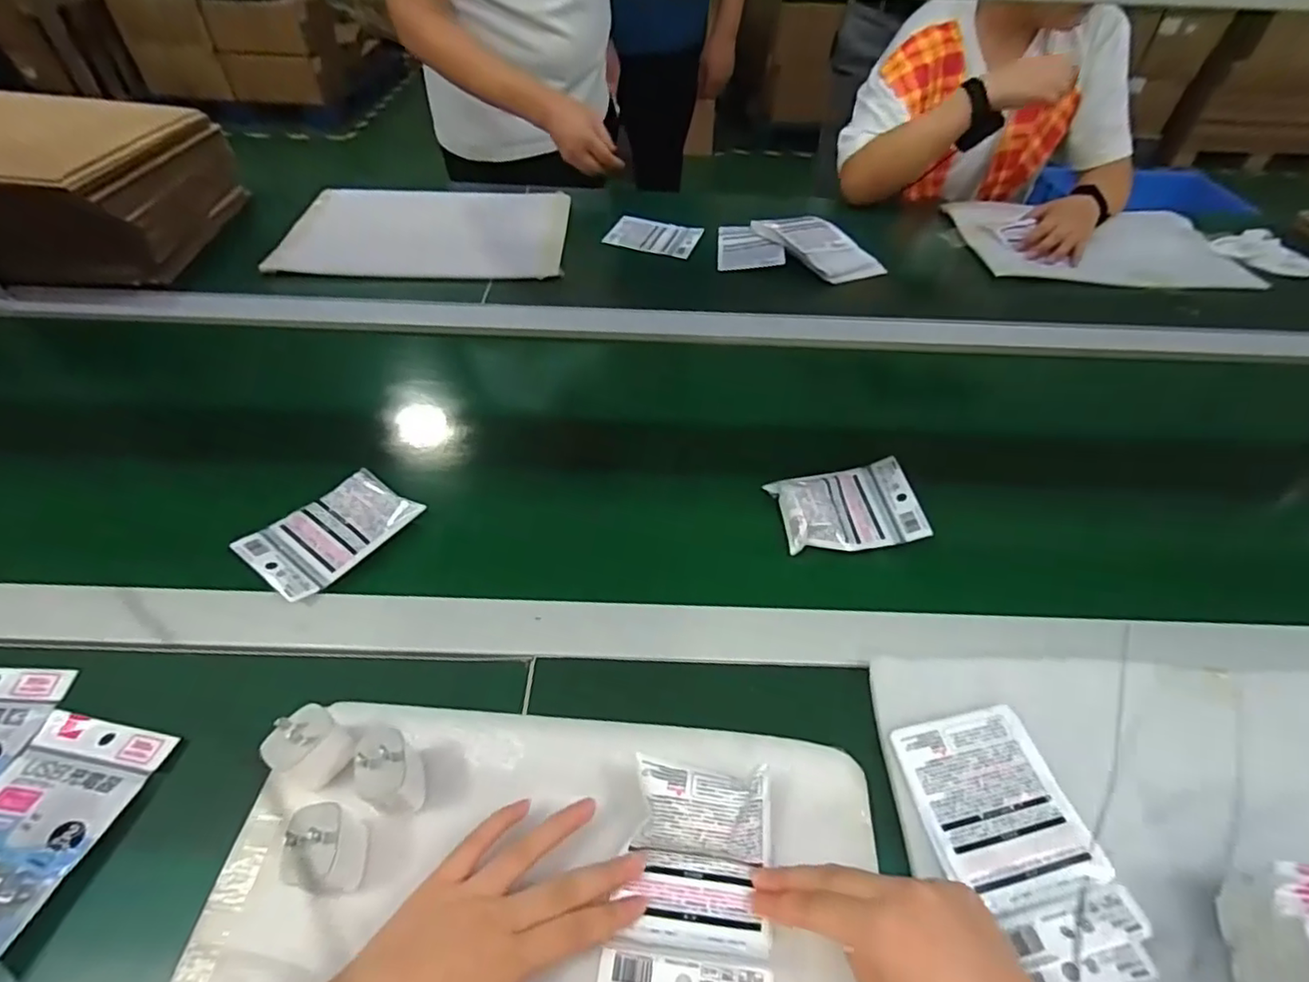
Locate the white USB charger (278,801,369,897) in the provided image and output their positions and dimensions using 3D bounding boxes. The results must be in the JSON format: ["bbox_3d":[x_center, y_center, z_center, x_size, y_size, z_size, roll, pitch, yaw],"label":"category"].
[{"bbox_3d":[-0.195,0.212,0.362,0.031,0.054,0.041,-3,48,-5],"label":"white USB charger"}]

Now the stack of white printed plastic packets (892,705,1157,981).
[{"bbox_3d":[0.234,0.224,0.396,0.104,0.006,0.156,-6,48,-7],"label":"stack of white printed plastic packets"}]

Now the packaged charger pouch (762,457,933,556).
[{"bbox_3d":[0.184,0.014,0.588,0.129,0.026,0.093,-3,48,-5],"label":"packaged charger pouch"}]

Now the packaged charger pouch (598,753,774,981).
[{"bbox_3d":[0.025,0.230,0.360,0.092,0.044,0.116,6,46,4],"label":"packaged charger pouch"}]

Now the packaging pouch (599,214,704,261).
[{"bbox_3d":[-0.001,-0.408,0.973,0.141,0.010,0.093,15,55,13],"label":"packaging pouch"}]

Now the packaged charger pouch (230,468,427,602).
[{"bbox_3d":[-0.296,0.033,0.555,0.092,0.022,0.131,28,53,22],"label":"packaged charger pouch"}]

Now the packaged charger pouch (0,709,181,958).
[{"bbox_3d":[-0.399,0.208,0.387,0.096,0.023,0.135,9,48,6],"label":"packaged charger pouch"}]

